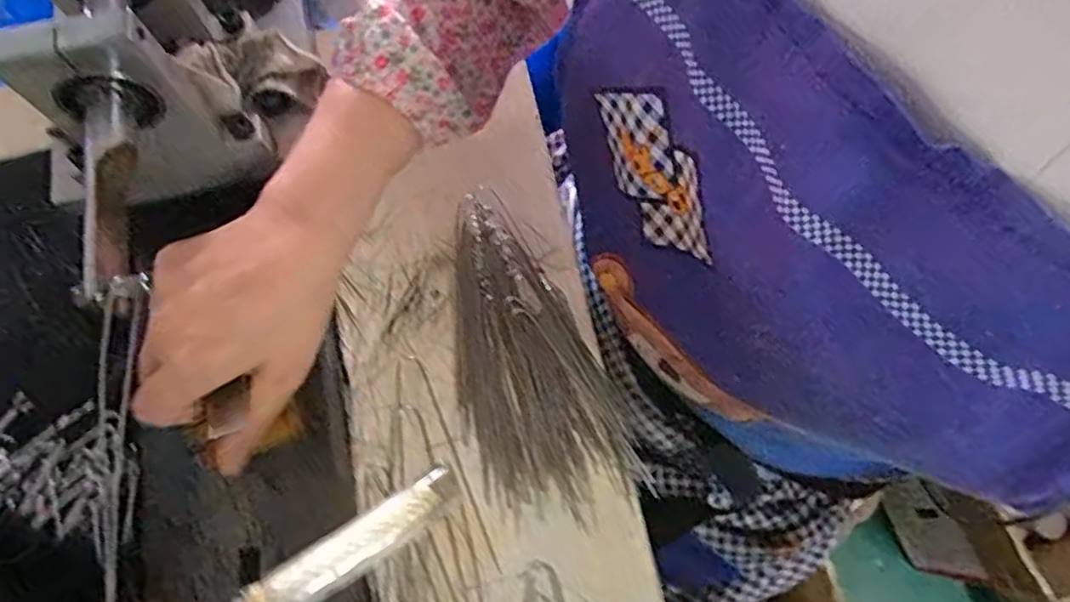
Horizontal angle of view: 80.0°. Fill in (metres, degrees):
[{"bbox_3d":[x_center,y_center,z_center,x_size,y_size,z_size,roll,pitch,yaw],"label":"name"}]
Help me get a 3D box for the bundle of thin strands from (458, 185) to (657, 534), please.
[{"bbox_3d":[-0.011,0.030,0.395,0.089,0.019,0.205,-21,74,-6],"label":"bundle of thin strands"}]

